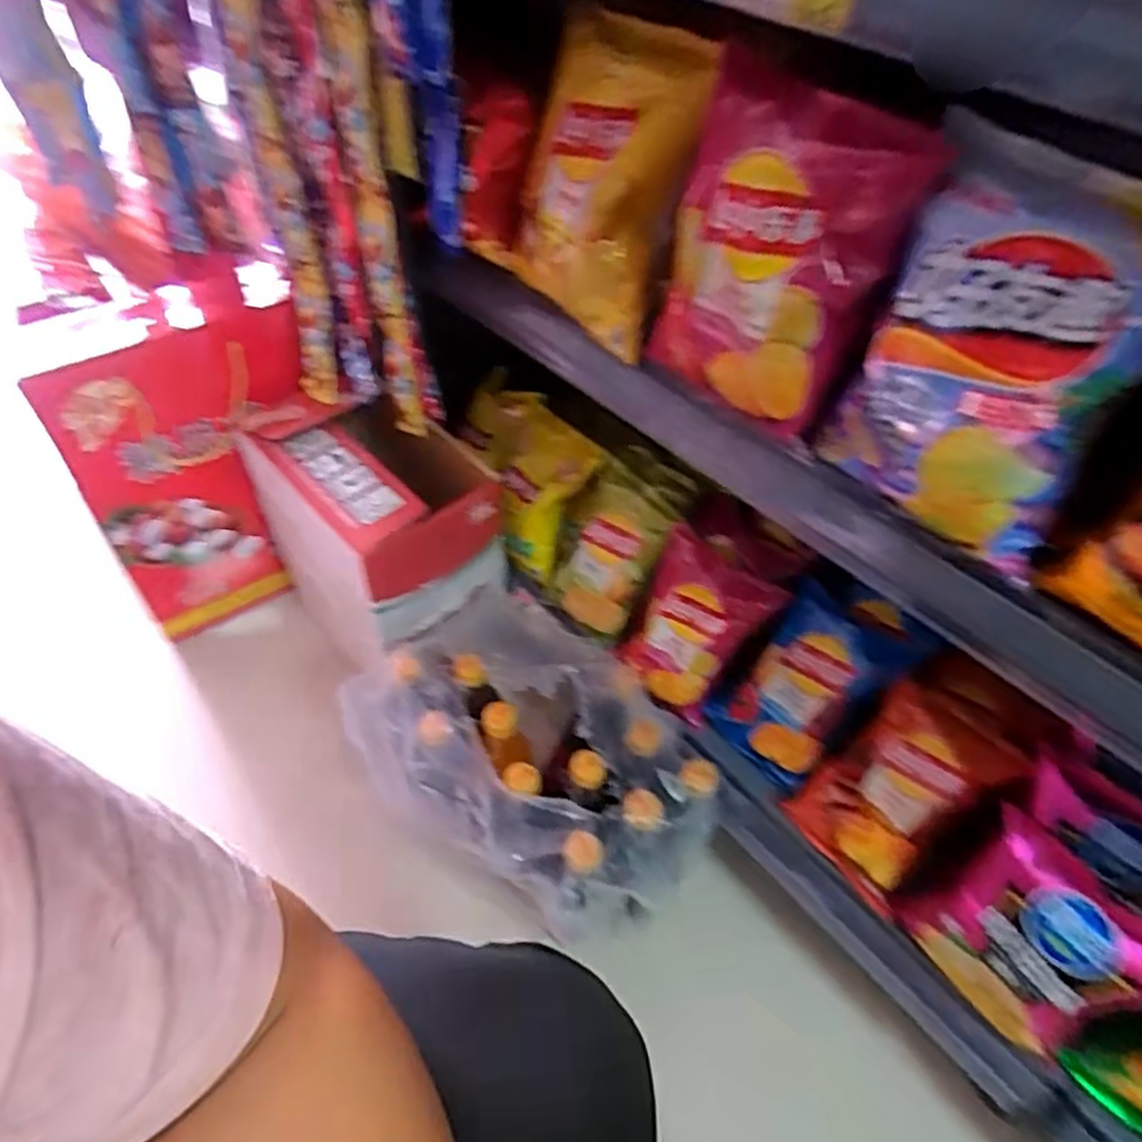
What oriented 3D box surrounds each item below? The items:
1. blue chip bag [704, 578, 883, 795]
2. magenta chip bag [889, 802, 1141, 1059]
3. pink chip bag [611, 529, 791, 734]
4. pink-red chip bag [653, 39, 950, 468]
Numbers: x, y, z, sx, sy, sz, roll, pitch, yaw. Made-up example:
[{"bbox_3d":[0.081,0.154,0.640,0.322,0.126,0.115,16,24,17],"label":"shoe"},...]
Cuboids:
[{"bbox_3d":[0.232,0.121,0.767,0.125,0.189,0.050,35,13,20],"label":"blue chip bag"},{"bbox_3d":[0.365,0.299,0.577,0.065,0.158,0.161,-30,58,-26],"label":"magenta chip bag"},{"bbox_3d":[0.127,0.060,0.774,0.128,0.172,0.045,35,21,23],"label":"pink chip bag"},{"bbox_3d":[0.122,-0.201,0.483,0.056,0.198,0.163,-28,57,-25],"label":"pink-red chip bag"}]

